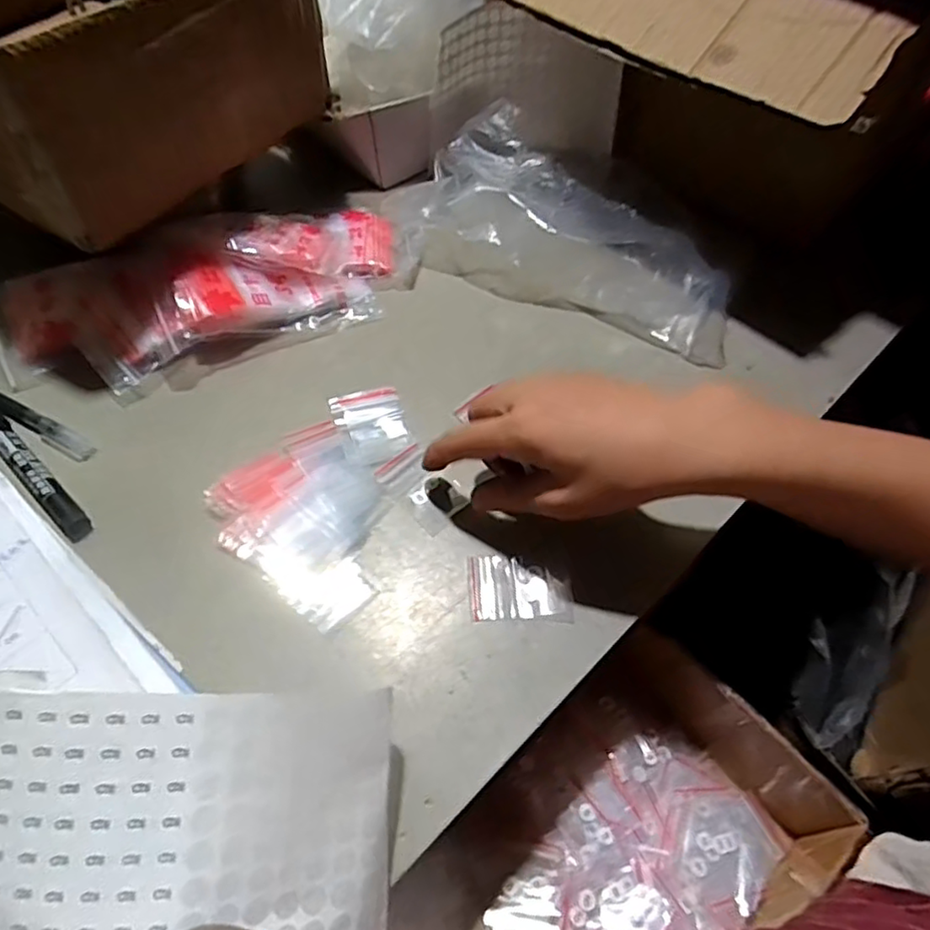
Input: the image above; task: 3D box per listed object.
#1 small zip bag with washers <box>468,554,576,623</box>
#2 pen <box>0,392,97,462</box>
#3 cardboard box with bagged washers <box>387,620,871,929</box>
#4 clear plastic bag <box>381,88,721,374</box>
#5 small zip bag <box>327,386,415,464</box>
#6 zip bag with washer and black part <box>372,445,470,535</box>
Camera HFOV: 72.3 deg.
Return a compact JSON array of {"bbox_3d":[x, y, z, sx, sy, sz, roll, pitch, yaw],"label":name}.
[{"bbox_3d":[0.032,0.072,0.372,0.059,0.010,0.040,3,57,-1],"label":"small zip bag with washers"},{"bbox_3d":[-0.305,-0.036,0.431,0.133,0.010,0.012,27,59,14],"label":"pen"},{"bbox_3d":[0.087,0.248,0.372,0.258,0.067,0.177,-38,66,-24],"label":"cardboard box with bagged washers"},{"bbox_3d":[0.082,-0.178,0.508,0.287,0.055,0.132,38,63,20],"label":"clear plastic bag"},{"bbox_3d":[-0.063,-0.026,0.441,0.049,0.010,0.059,-15,59,-13],"label":"small zip bag"},{"bbox_3d":[-0.027,0.015,0.411,0.036,0.004,0.059,-37,66,-24],"label":"zip bag with washer and black part"}]

